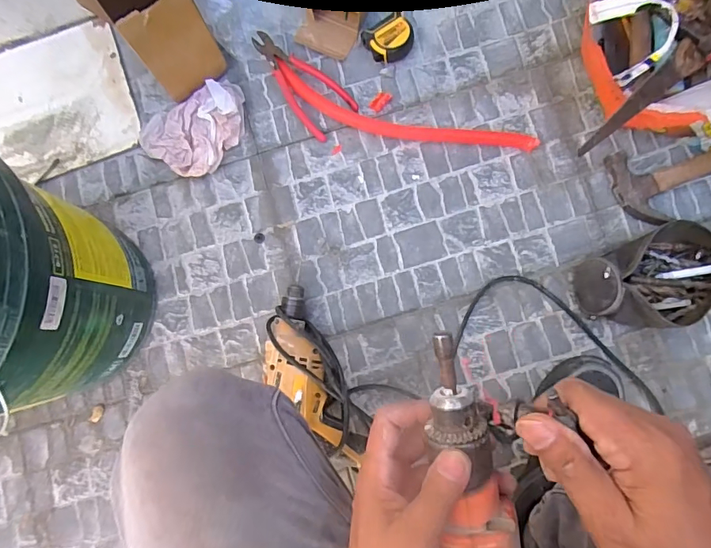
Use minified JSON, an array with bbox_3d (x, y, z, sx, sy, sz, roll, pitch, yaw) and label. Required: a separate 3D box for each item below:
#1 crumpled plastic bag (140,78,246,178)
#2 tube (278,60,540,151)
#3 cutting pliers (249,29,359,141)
[{"bbox_3d":[-0.238,-0.214,0.697,0.166,0.038,0.118,-29,83,-1],"label":"crumpled plastic bag"},{"bbox_3d":[0.071,-0.232,0.690,0.396,0.021,0.057,17,85,5],"label":"tube"},{"bbox_3d":[-0.086,-0.292,0.700,0.080,0.029,0.179,-44,84,-2],"label":"cutting pliers"}]

